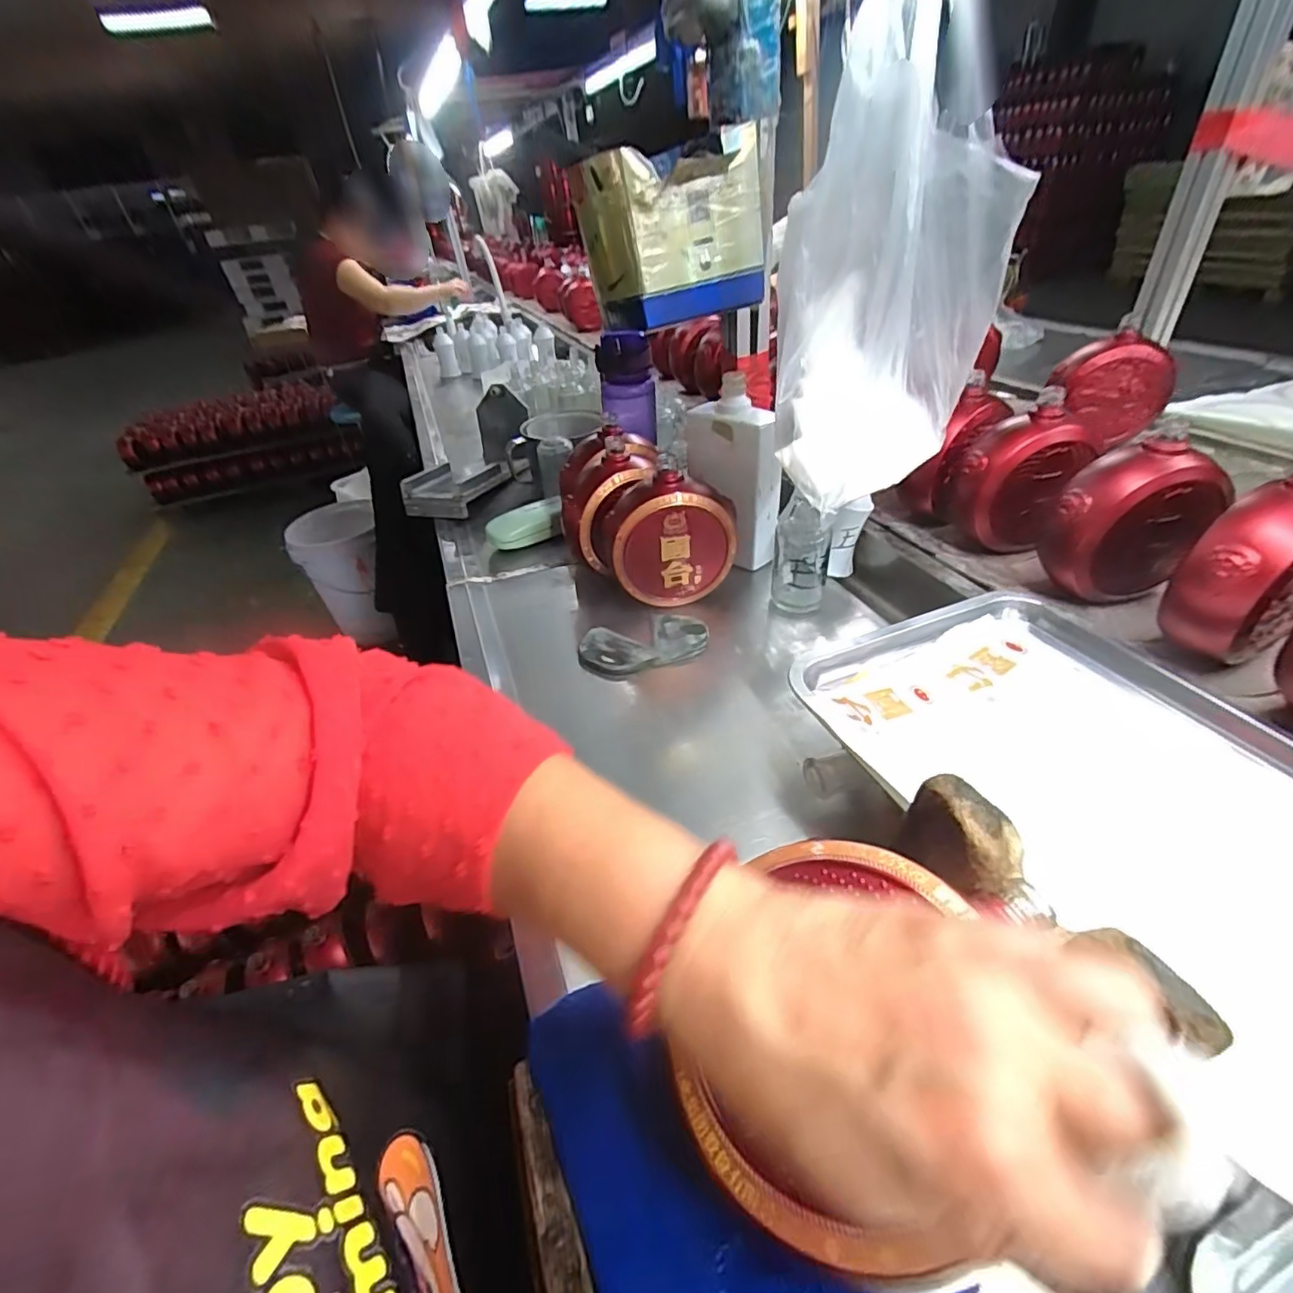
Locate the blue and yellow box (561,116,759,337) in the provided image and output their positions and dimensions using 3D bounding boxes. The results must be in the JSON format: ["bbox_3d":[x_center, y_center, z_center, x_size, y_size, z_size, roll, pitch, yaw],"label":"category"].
[{"bbox_3d":[0.019,-0.395,0.563,0.165,0.132,0.116,-17,39,-10],"label":"blue and yellow box"}]

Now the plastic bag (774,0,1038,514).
[{"bbox_3d":[0.166,-0.265,0.402,0.141,0.296,0.137,13,43,24],"label":"plastic bag"}]

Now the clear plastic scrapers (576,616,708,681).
[{"bbox_3d":[-0.001,0.000,0.592,0.130,0.019,0.076,-13,38,-6],"label":"clear plastic scrapers"}]

